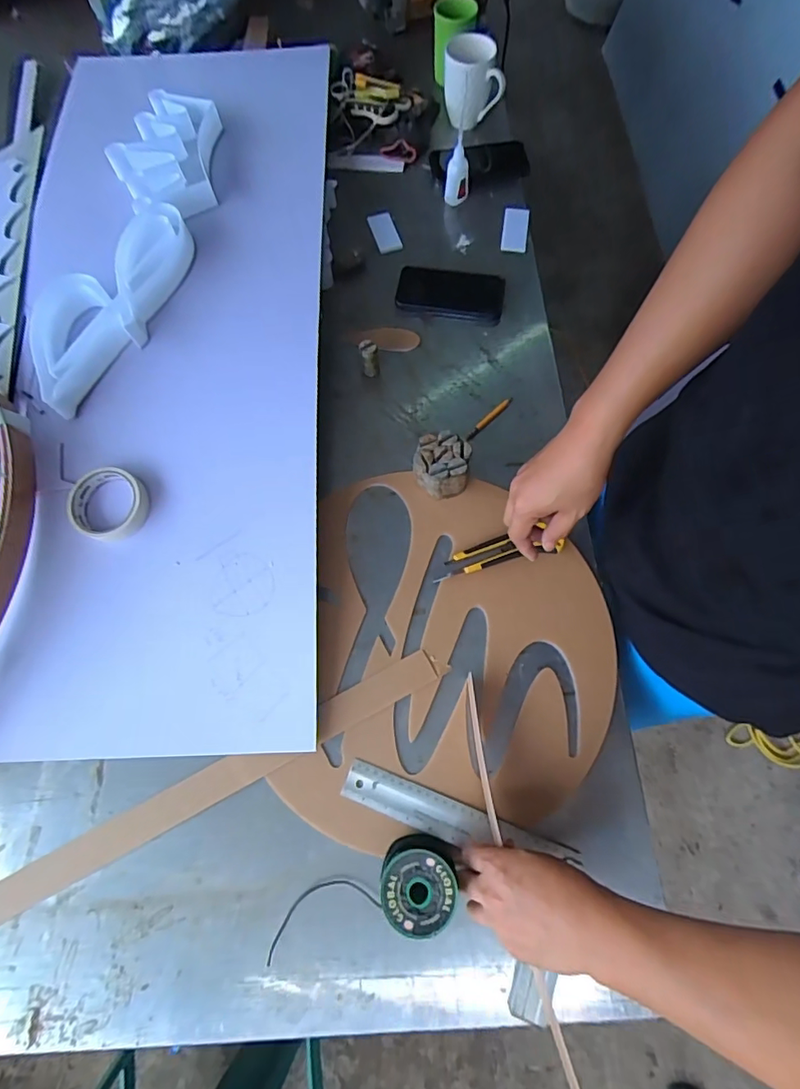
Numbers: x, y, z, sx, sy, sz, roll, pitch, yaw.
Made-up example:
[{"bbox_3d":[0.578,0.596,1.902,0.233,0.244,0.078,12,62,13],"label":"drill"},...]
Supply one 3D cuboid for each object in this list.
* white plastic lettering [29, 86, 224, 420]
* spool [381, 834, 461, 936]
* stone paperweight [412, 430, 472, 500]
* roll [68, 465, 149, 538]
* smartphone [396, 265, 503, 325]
[{"bbox_3d":[-0.396,-0.451,0.741,0.194,0.041,0.576,13,72,10],"label":"white plastic lettering"},{"bbox_3d":[0.018,0.327,0.489,0.068,0.061,0.068,-1,70,2],"label":"spool"},{"bbox_3d":[0.056,-0.104,0.654,0.074,0.048,0.076,10,71,6],"label":"stone paperweight"},{"bbox_3d":[-0.356,-0.050,0.617,0.095,0.023,0.087,0,71,0],"label":"roll"},{"bbox_3d":[0.078,-0.386,0.775,0.160,0.011,0.094,13,72,7],"label":"smartphone"}]

